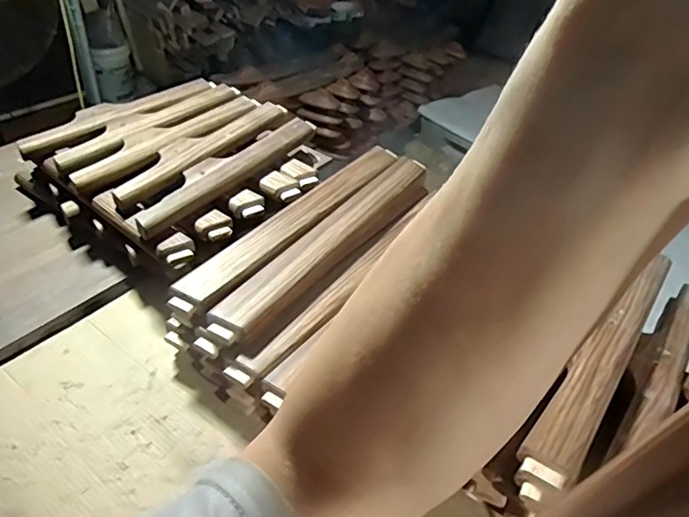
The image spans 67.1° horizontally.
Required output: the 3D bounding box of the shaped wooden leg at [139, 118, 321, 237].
[{"bbox_3d":[-0.265,-0.216,1.183,0.118,0.031,0.538,26,45,23],"label":"shaped wooden leg"}]

